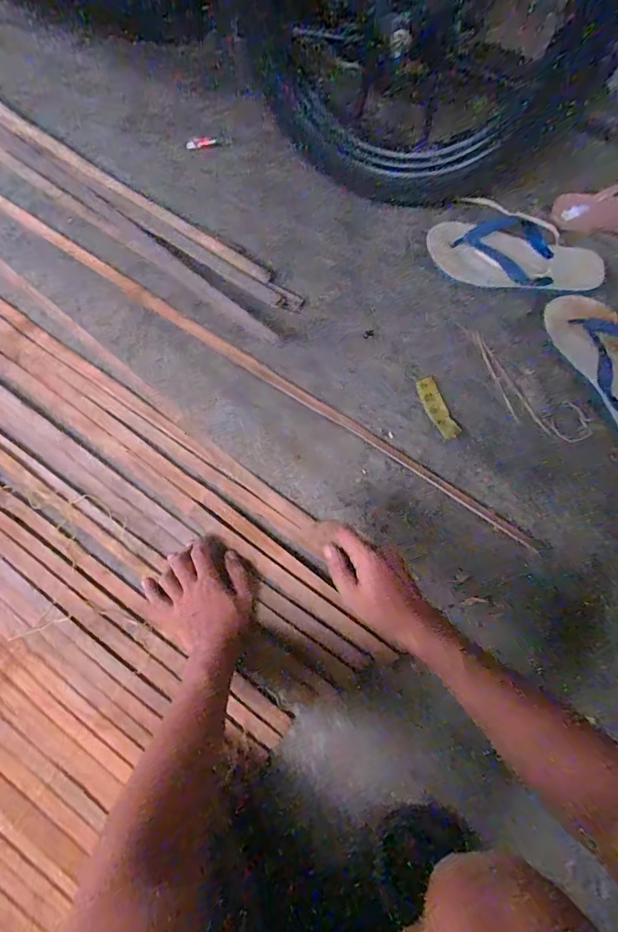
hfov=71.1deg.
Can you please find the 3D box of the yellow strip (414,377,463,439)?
[{"bbox_3d":[0.193,-0.087,0.649,0.031,0.009,0.100,-29,82,7],"label":"yellow strip"}]

